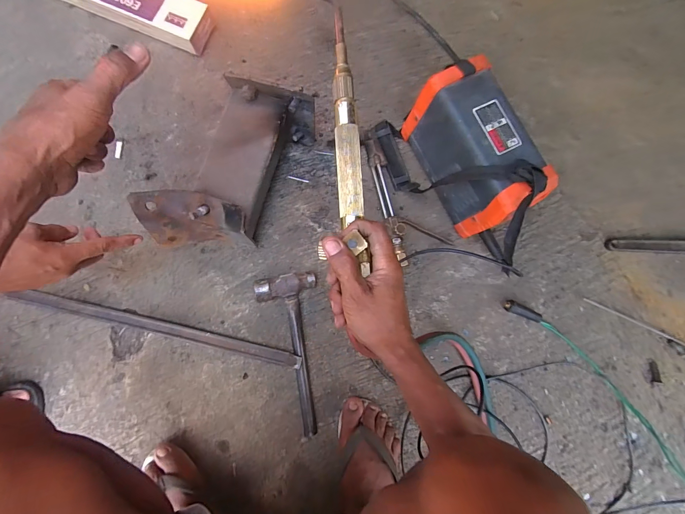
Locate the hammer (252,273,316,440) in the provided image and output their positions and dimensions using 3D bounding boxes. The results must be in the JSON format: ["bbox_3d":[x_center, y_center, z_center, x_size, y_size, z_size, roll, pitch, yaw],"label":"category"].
[{"bbox_3d":[-0.079,0.165,0.549,0.101,0.034,0.271,-9,84,-6],"label":"hammer"}]

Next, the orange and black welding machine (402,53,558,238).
[{"bbox_3d":[0.215,-0.172,0.549,0.113,0.182,0.246,-28,86,-8],"label":"orange and black welding machine"}]

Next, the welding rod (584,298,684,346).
[{"bbox_3d":[0.610,0.138,0.651,0.273,0.012,0.008,23,81,-2],"label":"welding rod"}]

